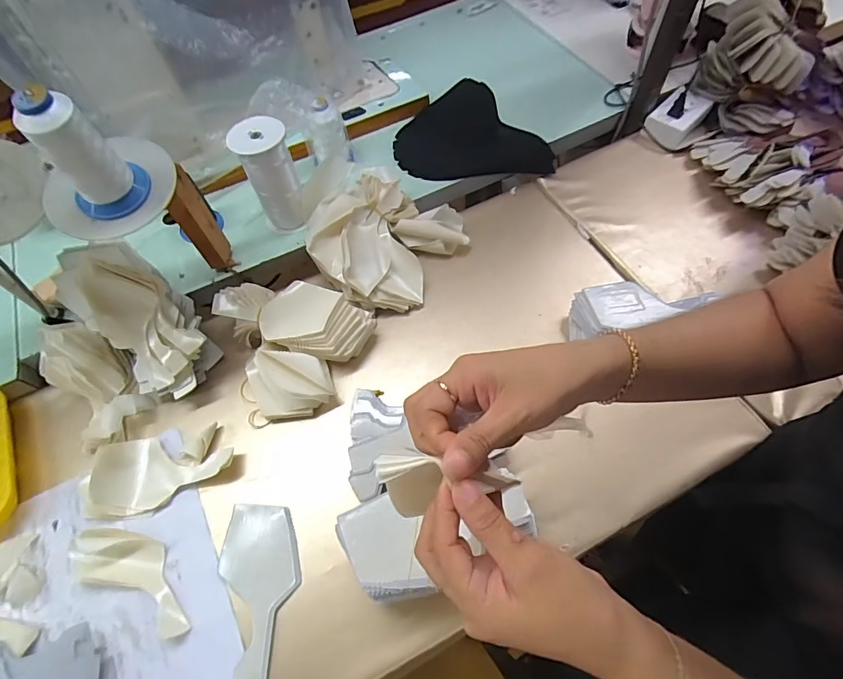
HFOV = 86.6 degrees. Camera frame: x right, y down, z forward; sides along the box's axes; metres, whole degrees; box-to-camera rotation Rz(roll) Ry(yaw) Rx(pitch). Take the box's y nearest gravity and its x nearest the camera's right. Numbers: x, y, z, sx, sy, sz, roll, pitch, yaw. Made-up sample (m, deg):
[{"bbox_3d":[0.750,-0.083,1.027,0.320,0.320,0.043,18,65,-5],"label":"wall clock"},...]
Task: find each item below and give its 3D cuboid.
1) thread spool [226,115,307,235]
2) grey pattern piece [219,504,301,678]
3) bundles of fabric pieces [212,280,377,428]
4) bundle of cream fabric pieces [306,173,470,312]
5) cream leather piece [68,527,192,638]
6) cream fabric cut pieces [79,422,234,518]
[{"bbox_3d":[-0.226,-0.245,0.688,0.077,0.158,0.076,-21,62,-8],"label":"thread spool"},{"bbox_3d":[-0.185,0.280,0.497,0.085,0.021,0.178,3,64,3],"label":"grey pattern piece"},{"bbox_3d":[-0.186,0.010,0.610,0.217,0.068,0.190,6,61,7],"label":"bundles of fabric pieces"},{"bbox_3d":[-0.058,-0.162,0.685,0.202,0.068,0.220,33,67,20],"label":"bundle of cream fabric pieces"},{"bbox_3d":[-0.325,0.265,0.511,0.170,0.022,0.063,21,64,15],"label":"cream leather piece"},{"bbox_3d":[-0.334,0.163,0.563,0.184,0.027,0.090,-14,60,-5],"label":"cream fabric cut pieces"}]

